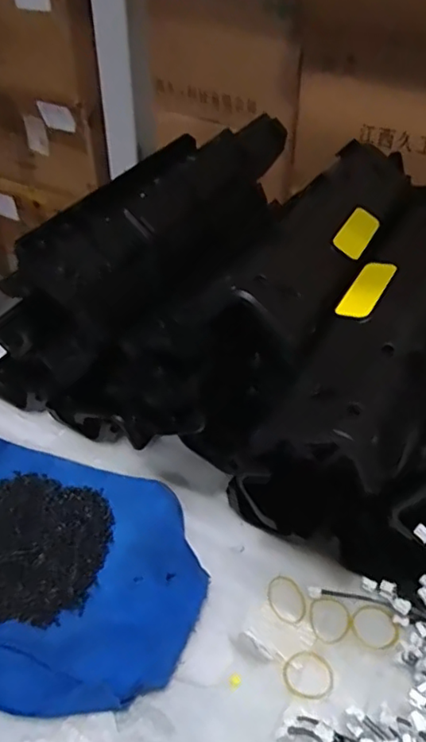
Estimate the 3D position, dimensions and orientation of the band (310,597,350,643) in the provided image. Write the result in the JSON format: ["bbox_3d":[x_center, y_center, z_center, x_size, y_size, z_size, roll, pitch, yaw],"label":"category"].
[{"bbox_3d":[0.079,0.168,0.410,0.027,0.004,0.029,0,43,0],"label":"band"}]

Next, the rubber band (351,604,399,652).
[{"bbox_3d":[0.109,0.172,0.407,0.030,0.004,0.030,0,43,0],"label":"rubber band"}]

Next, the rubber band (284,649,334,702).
[{"bbox_3d":[0.060,0.193,0.383,0.031,0.004,0.031,0,43,0],"label":"rubber band"}]

